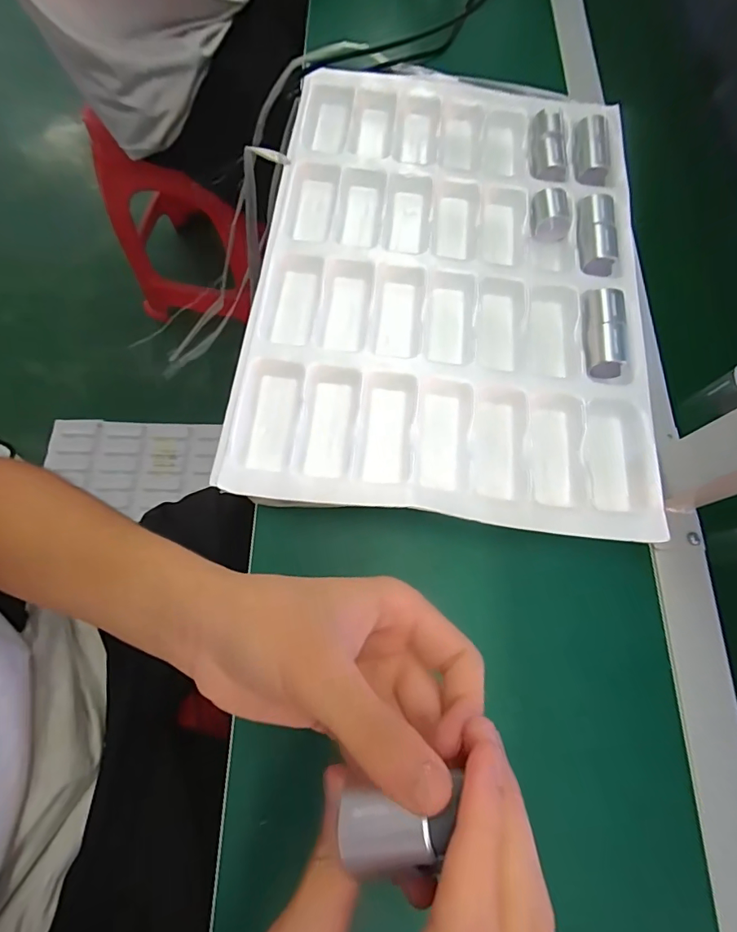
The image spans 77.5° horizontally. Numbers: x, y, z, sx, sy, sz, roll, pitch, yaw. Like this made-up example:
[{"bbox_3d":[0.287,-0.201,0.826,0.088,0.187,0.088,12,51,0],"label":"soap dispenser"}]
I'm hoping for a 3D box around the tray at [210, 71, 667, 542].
[{"bbox_3d":[0.071,-0.179,0.413,0.331,0.040,0.471,5,72,2],"label":"tray"}]

